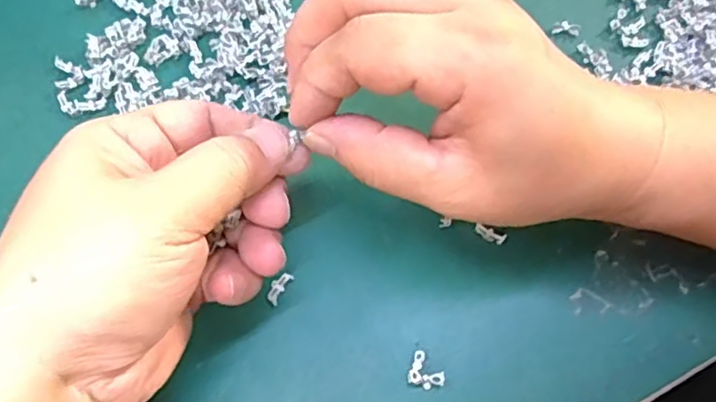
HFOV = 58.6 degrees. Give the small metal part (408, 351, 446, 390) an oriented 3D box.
[{"bbox_3d":[0.026,0.063,0.236,0.013,0.006,0.012,17,69,6],"label":"small metal part"}]

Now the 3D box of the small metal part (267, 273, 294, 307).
[{"bbox_3d":[-0.031,0.033,0.247,0.006,0.004,0.013,31,71,11],"label":"small metal part"}]

